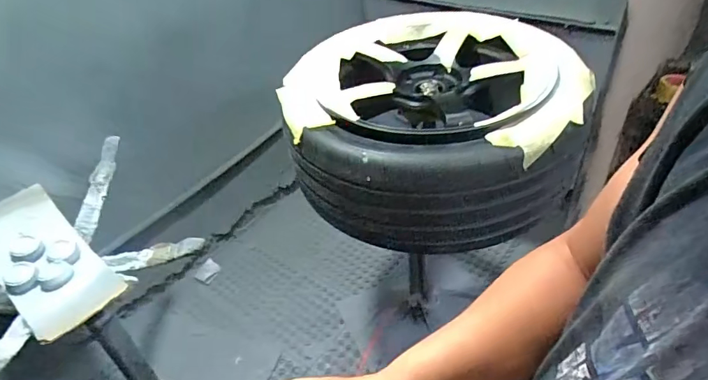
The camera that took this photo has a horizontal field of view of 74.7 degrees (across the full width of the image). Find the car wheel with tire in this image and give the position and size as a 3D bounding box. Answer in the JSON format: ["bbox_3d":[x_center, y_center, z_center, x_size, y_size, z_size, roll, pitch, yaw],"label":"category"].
[{"bbox_3d":[0.161,-0.162,1.011,0.578,0.214,0.573,-4,40,4],"label":"car wheel with tire"}]

